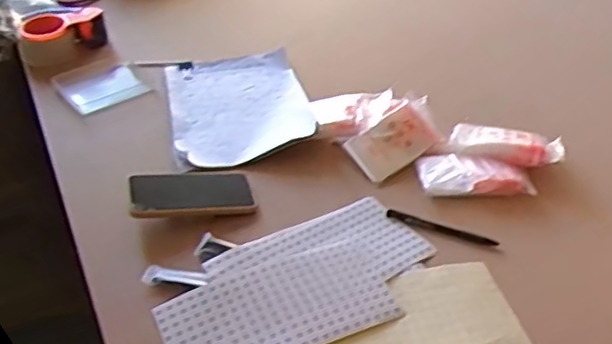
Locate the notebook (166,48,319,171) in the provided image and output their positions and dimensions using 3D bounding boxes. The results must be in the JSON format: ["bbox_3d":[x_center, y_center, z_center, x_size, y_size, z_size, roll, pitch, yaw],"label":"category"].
[{"bbox_3d":[-0.106,-0.113,1.010,0.208,0.040,0.305,-9,39,-10],"label":"notebook"}]

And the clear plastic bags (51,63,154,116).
[{"bbox_3d":[-0.337,-0.140,1.043,0.119,0.020,0.127,-25,44,-27],"label":"clear plastic bags"}]

